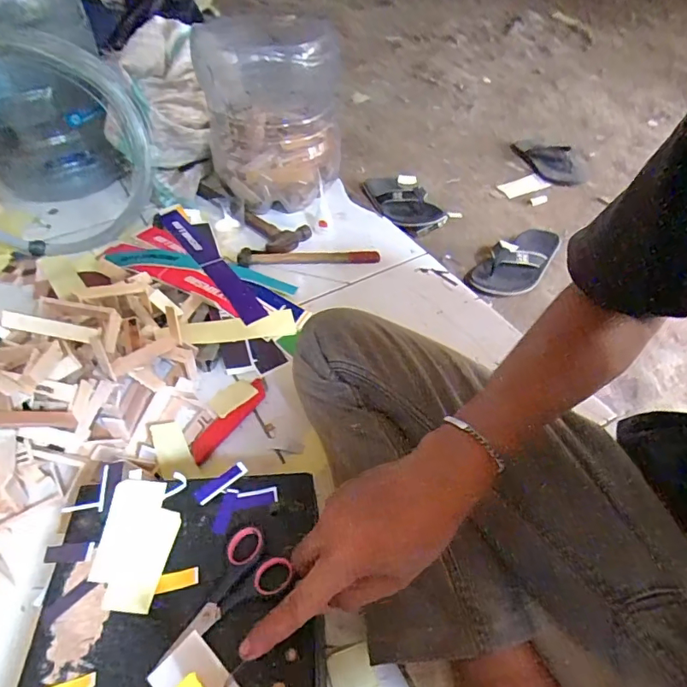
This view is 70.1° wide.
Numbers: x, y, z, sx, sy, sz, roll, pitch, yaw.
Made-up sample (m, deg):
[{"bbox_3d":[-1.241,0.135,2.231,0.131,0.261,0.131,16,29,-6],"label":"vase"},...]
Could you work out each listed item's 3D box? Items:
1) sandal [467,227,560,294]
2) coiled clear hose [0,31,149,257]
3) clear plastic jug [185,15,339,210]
[{"bbox_3d":[0.371,-0.178,1.033,0.112,0.051,0.258,32,56,26],"label":"sandal"},{"bbox_3d":[-0.513,-0.316,0.790,0.365,0.329,0.112,-4,37,-14],"label":"coiled clear hose"},{"bbox_3d":[-0.125,-0.389,0.877,0.237,0.278,0.223,-4,48,-3],"label":"clear plastic jug"}]

